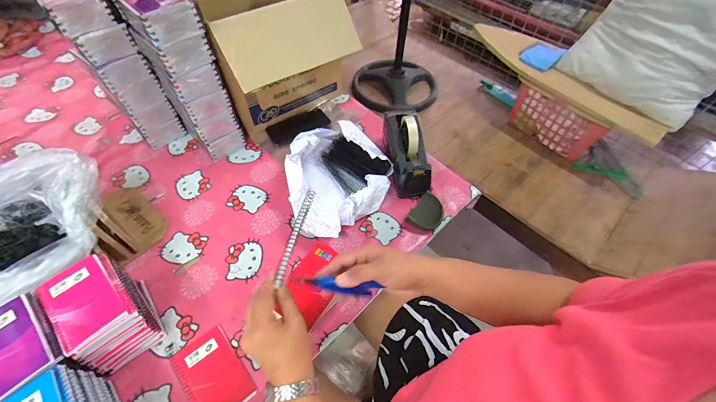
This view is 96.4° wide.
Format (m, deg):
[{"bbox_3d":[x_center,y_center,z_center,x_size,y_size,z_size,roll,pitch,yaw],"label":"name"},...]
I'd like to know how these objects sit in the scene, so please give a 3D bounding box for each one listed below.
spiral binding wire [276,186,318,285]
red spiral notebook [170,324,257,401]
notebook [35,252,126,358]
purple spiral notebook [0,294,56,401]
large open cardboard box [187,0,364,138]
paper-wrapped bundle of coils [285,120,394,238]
[{"bbox_3d":[-0.084,0.042,0.437,0.013,0.007,0.145,10,54,6],"label":"spiral binding wire"},{"bbox_3d":[-0.235,0.279,0.516,0.086,0.009,0.133,-35,62,-24],"label":"red spiral notebook"},{"bbox_3d":[-0.411,0.146,0.474,0.084,0.010,0.132,-38,63,-25],"label":"notebook"},{"bbox_3d":[-0.480,0.201,0.430,0.138,0.013,0.087,38,62,23],"label":"purple spiral notebook"},{"bbox_3d":[-0.239,-0.482,0.796,0.336,0.423,0.369,-23,58,-17],"label":"large open cardboard box"},{"bbox_3d":[-0.046,-0.070,0.708,0.221,0.114,0.272,39,62,24],"label":"paper-wrapped bundle of coils"}]

